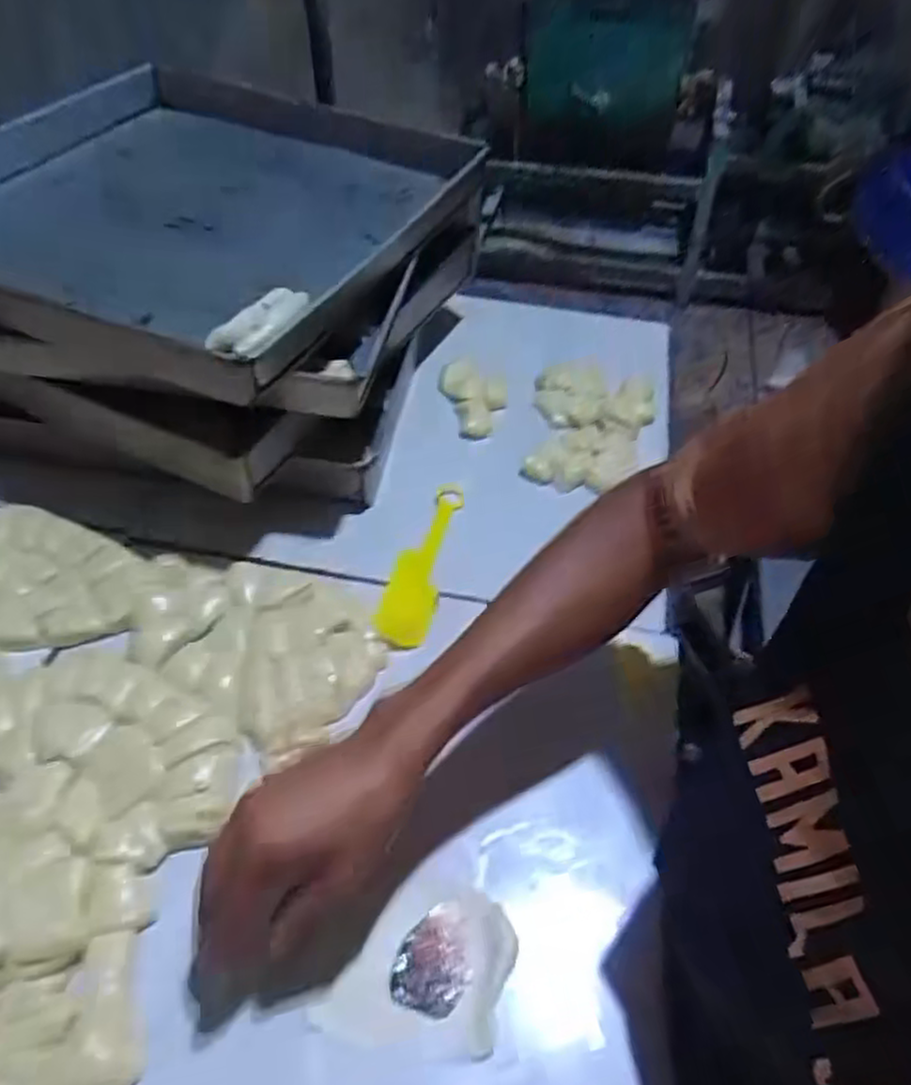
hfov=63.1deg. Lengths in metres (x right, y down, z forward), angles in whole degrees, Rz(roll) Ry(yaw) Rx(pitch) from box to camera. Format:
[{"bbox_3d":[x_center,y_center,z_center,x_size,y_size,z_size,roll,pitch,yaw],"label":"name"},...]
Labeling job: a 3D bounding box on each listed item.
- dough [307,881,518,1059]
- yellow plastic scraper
[{"bbox_3d":[-0.022,0.256,0.453,0.110,0.012,0.087,5,47,3],"label":"dough"},{"bbox_3d":[-0.028,0.013,0.672,0.045,0.007,0.192,11,47,9],"label":"yellow plastic scraper"}]

